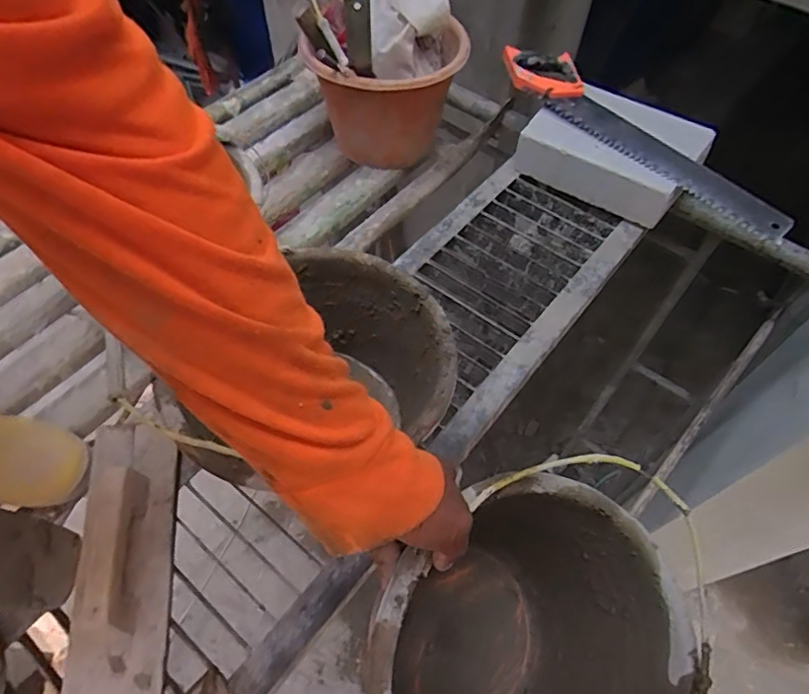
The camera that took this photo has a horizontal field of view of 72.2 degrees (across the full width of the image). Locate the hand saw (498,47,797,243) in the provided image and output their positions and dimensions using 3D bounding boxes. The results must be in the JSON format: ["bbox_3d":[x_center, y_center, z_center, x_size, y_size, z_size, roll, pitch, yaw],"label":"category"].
[{"bbox_3d":[0.367,-0.349,0.915,0.136,0.034,0.559,-25,62,-16],"label":"hand saw"}]

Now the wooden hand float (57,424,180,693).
[{"bbox_3d":[-0.297,0.260,0.569,0.096,0.079,0.432,-7,57,-6],"label":"wooden hand float"}]

